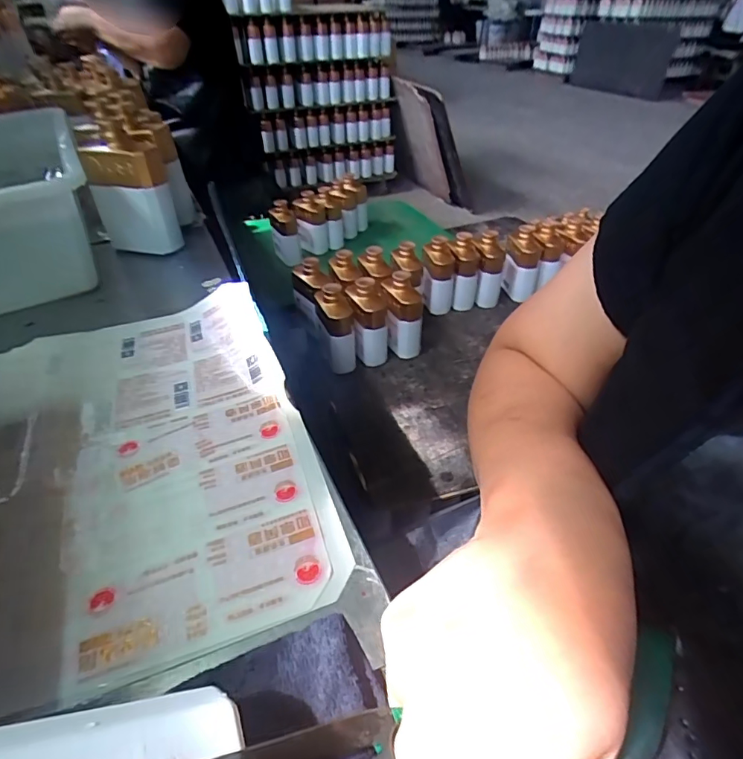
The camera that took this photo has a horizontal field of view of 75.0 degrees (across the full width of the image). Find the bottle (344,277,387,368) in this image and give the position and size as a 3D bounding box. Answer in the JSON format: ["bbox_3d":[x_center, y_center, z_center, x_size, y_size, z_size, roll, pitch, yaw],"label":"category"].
[{"bbox_3d":[-0.006,-0.123,1.005,0.072,0.173,0.099,-9,39,-6],"label":"bottle"}]

